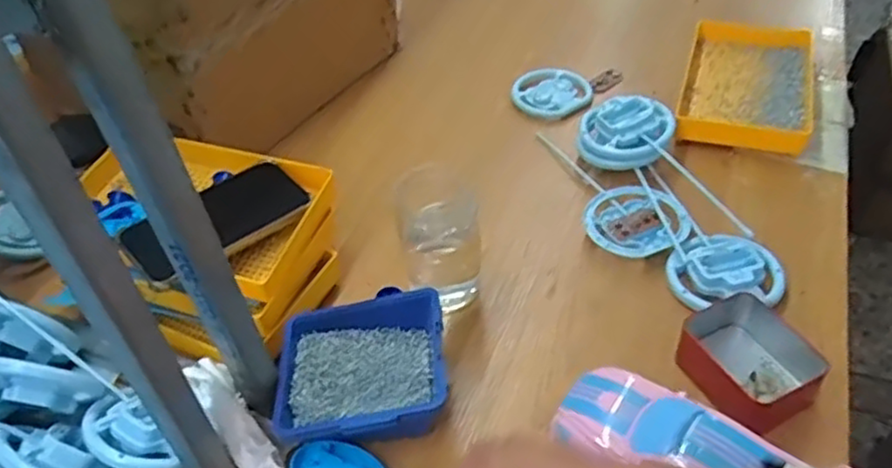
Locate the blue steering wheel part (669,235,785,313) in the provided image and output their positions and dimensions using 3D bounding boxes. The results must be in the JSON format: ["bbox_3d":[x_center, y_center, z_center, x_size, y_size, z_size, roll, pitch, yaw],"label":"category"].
[{"bbox_3d":[0.260,0.032,0.648,0.098,0.029,0.075,3,45,8],"label":"blue steering wheel part"}]

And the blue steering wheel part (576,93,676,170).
[{"bbox_3d":[0.195,-0.111,0.762,0.100,0.027,0.084,-10,70,21],"label":"blue steering wheel part"}]

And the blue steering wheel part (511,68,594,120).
[{"bbox_3d":[0.128,-0.173,0.870,0.096,0.016,0.075,19,66,20],"label":"blue steering wheel part"}]

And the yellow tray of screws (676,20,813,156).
[{"bbox_3d":[0.356,-0.183,0.826,0.138,0.049,0.196,11,47,16],"label":"yellow tray of screws"}]

